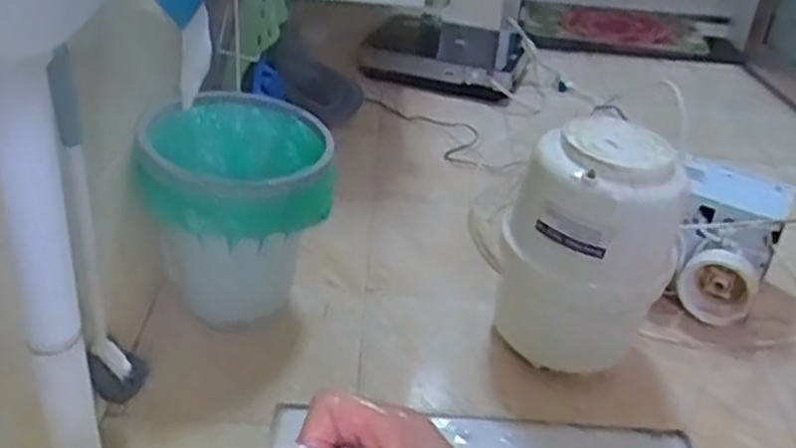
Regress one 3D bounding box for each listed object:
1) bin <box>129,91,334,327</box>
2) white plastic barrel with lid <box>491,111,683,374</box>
[{"bbox_3d":[-0.226,-0.020,1.131,0.251,0.251,0.224,0,31,-8],"label":"bin"},{"bbox_3d":[0.269,0.048,1.099,0.207,0.341,0.209,21,34,24],"label":"white plastic barrel with lid"}]

